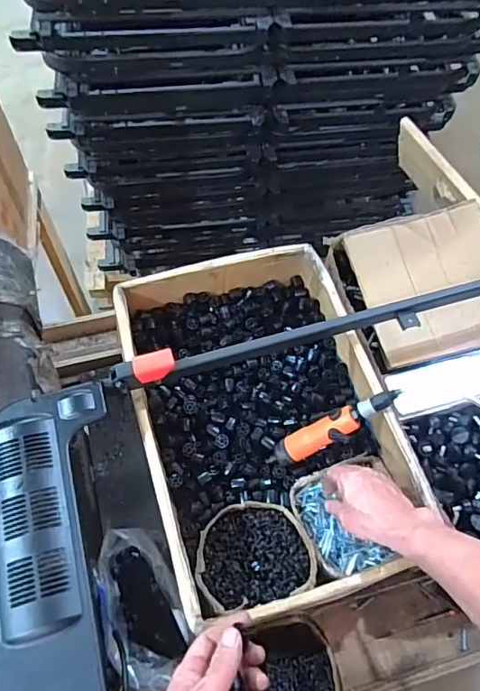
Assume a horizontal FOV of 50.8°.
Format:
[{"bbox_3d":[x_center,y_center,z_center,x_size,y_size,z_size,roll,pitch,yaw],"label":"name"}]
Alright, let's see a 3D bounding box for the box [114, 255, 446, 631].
[{"bbox_3d":[0.032,0.104,0.771,0.363,0.114,0.532,-17,64,-10],"label":"box"}]

